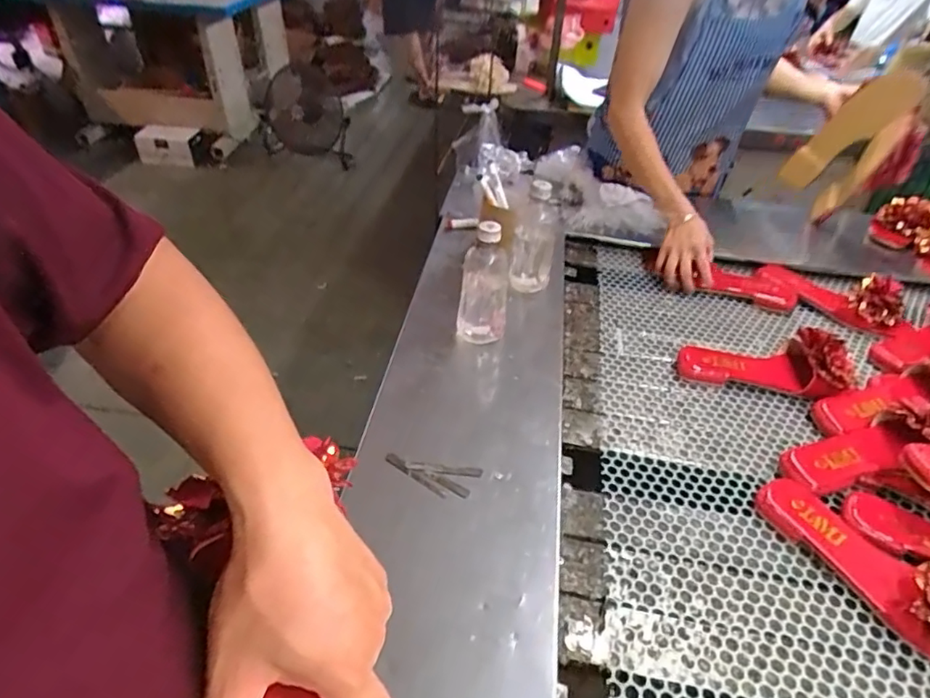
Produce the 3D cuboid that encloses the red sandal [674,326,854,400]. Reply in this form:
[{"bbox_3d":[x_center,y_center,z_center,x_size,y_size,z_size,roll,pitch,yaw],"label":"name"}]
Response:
[{"bbox_3d":[0.437,0.003,0.842,0.224,0.078,0.104,10,41,9],"label":"red sandal"}]

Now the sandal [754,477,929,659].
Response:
[{"bbox_3d":[0.436,0.216,0.593,0.095,0.068,0.248,-21,45,-25],"label":"sandal"}]

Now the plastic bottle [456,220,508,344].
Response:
[{"bbox_3d":[0.026,-0.094,0.797,0.067,0.171,0.060,4,35,1],"label":"plastic bottle"}]

